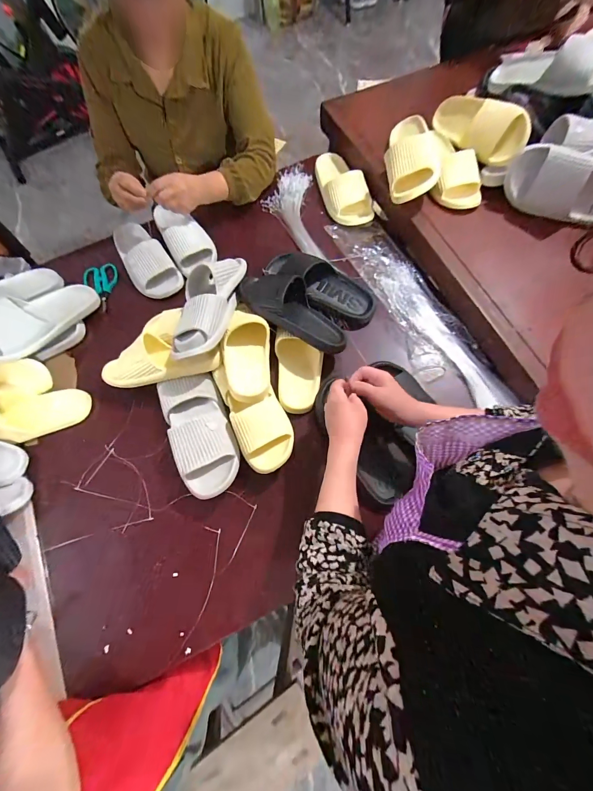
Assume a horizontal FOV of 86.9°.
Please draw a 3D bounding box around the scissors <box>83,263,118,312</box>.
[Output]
[{"bbox_3d":[-0.492,-0.273,0.790,0.080,0.009,0.119,-9,84,-5],"label":"scissors"}]

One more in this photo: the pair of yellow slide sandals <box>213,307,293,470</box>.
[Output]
[{"bbox_3d":[-0.094,-0.018,0.621,0.126,0.073,0.337,-12,67,-4],"label":"pair of yellow slide sandals"}]

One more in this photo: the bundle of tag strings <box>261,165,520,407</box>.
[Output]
[{"bbox_3d":[0.183,-0.298,0.748,0.197,0.063,0.798,-38,71,-13],"label":"bundle of tag strings"}]

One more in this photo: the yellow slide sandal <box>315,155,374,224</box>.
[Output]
[{"bbox_3d":[0.115,-0.548,0.820,0.098,0.069,0.242,-22,68,-8],"label":"yellow slide sandal"}]

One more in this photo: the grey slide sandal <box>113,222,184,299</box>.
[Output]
[{"bbox_3d":[-0.382,-0.346,0.772,0.105,0.083,0.223,-35,71,-13],"label":"grey slide sandal"}]

